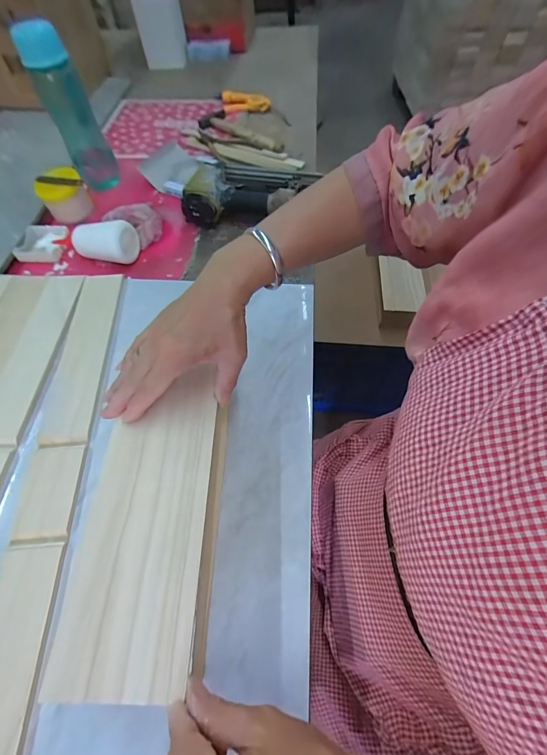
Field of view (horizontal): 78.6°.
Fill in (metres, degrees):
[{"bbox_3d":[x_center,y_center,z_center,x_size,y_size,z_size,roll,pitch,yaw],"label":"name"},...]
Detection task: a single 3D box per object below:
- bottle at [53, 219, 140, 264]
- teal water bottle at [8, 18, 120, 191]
[{"bbox_3d":[-0.305,-0.231,0.553,0.155,0.050,0.055,9,59,8],"label":"bottle"},{"bbox_3d":[-0.355,-0.467,0.590,0.073,0.222,0.069,-27,61,-13],"label":"teal water bottle"}]

